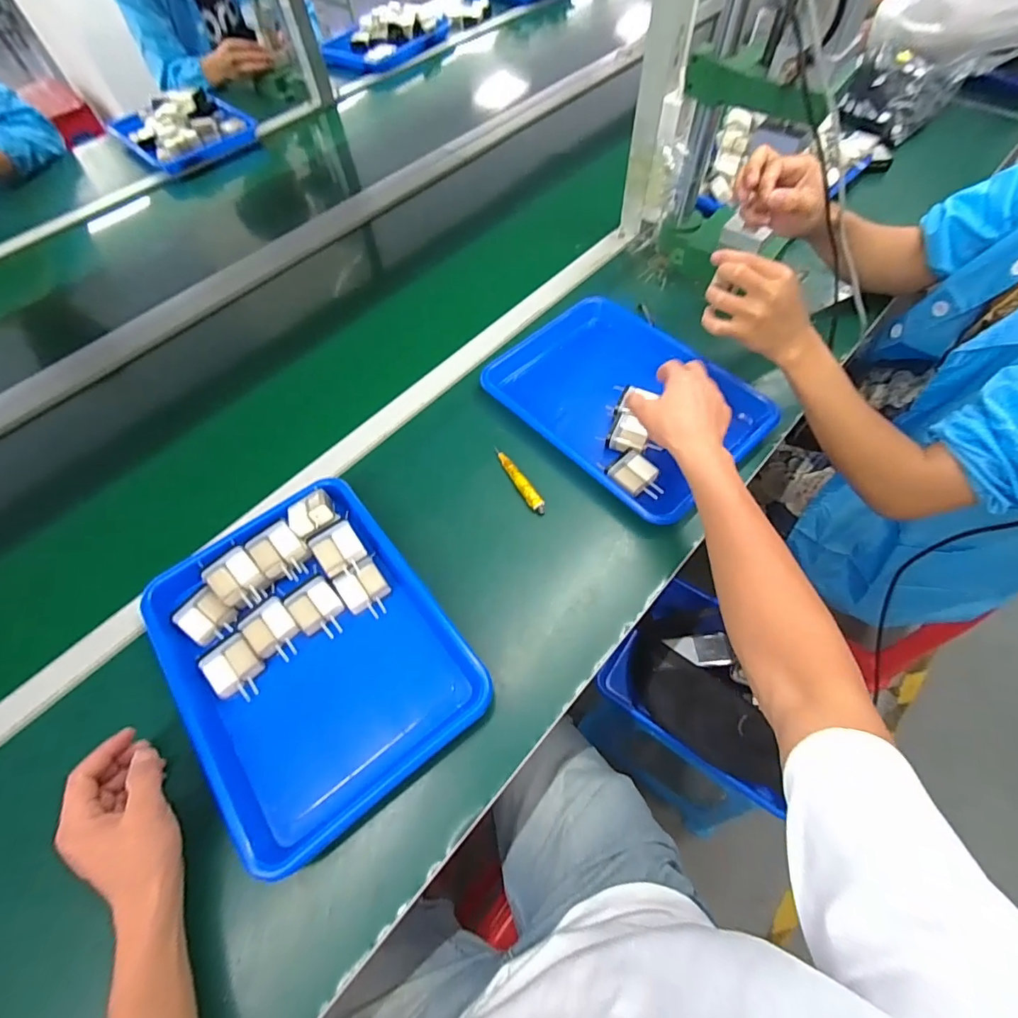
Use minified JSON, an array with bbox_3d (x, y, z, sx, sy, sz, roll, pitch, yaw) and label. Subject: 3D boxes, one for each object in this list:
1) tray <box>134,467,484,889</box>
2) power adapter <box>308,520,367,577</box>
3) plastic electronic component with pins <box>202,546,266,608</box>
[{"bbox_3d":[-0.205,0.139,0.499,0.251,0.048,0.326,-35,64,-16],"label":"tray"},{"bbox_3d":[-0.182,0.046,0.528,0.048,0.026,0.050,-32,63,-15],"label":"power adapter"},{"bbox_3d":[-0.288,0.072,0.516,0.047,0.026,0.056,-40,65,-18],"label":"plastic electronic component with pins"}]

